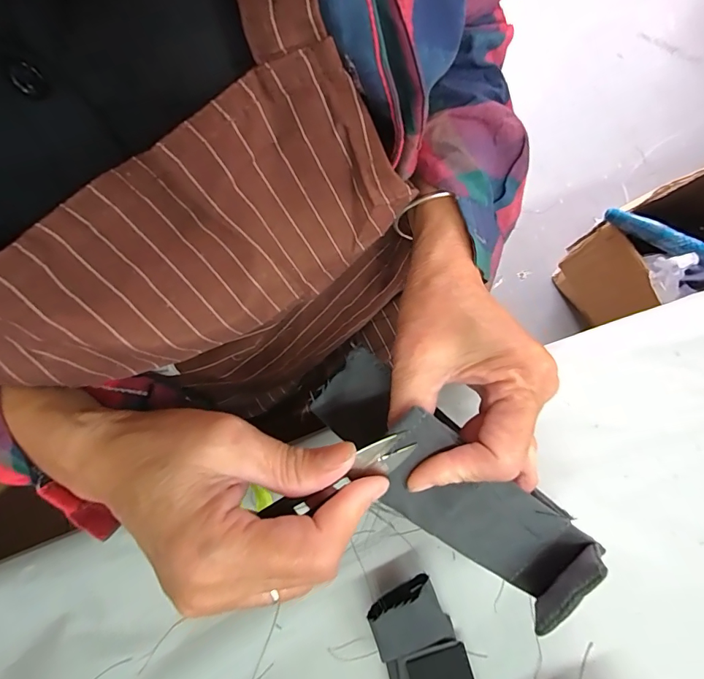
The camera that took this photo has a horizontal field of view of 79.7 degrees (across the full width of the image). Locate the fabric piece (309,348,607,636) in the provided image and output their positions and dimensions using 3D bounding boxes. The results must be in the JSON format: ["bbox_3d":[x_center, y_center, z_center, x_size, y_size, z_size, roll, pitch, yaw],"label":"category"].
[{"bbox_3d":[0.049,0.069,0.201,0.156,0.051,0.051,41,77,0],"label":"fabric piece"}]

